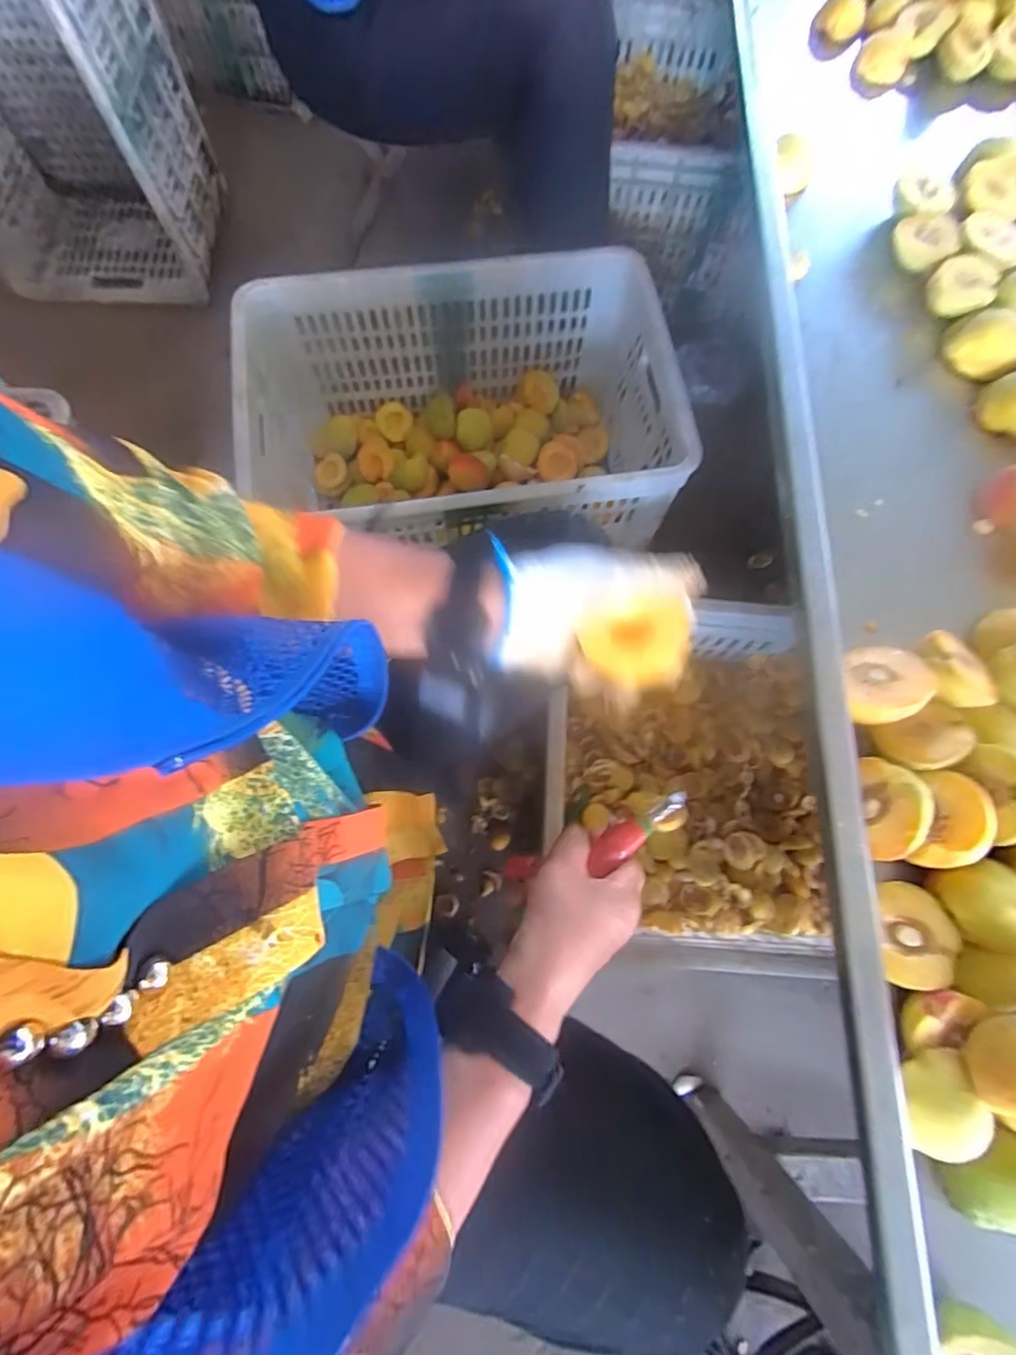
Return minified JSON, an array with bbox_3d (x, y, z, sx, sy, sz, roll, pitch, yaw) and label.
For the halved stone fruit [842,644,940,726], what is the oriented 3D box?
[{"bbox_3d":[0.268,0.009,0.397,0.052,0.029,0.061,3,48,33],"label":"halved stone fruit"}]

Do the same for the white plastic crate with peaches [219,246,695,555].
[{"bbox_3d":[-0.059,-0.337,0.771,0.528,0.228,0.355,-9,76,-3],"label":"white plastic crate with peaches"}]

